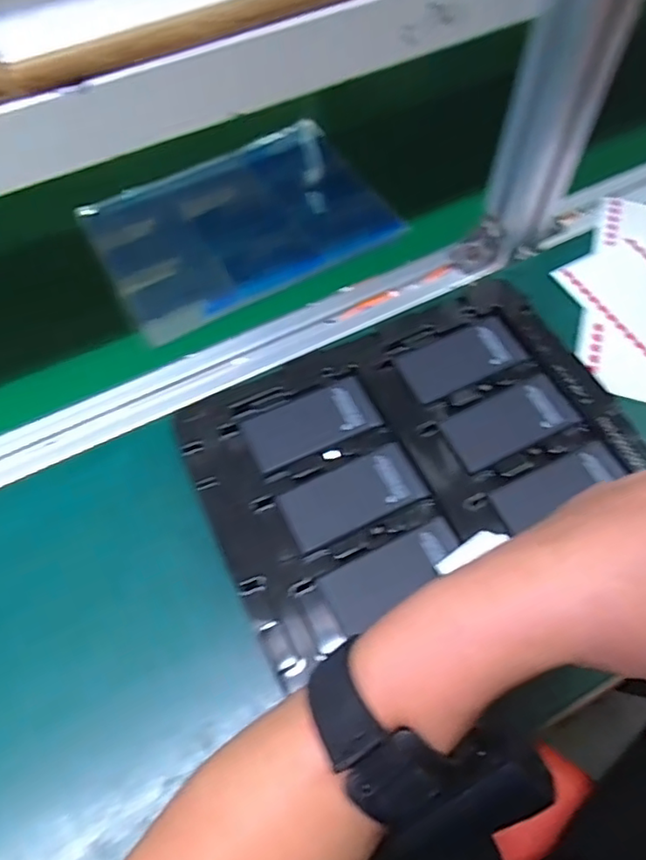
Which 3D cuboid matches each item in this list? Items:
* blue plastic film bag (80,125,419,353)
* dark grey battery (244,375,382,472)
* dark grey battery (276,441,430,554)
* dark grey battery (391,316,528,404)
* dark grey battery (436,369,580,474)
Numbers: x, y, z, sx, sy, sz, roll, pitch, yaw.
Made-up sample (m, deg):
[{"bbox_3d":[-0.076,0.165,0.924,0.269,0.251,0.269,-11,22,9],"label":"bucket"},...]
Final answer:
[{"bbox_3d":[-0.075,-0.189,0.533,0.243,0.020,0.179,-26,63,-13],"label":"blue plastic film bag"},{"bbox_3d":[-0.008,-0.005,0.404,0.087,0.004,0.041,-23,62,-11],"label":"dark grey battery"},{"bbox_3d":[0.018,0.041,0.379,0.088,0.004,0.043,-24,62,-12],"label":"dark grey battery"},{"bbox_3d":[0.099,-0.052,0.425,0.086,0.004,0.043,-23,62,-11],"label":"dark grey battery"},{"bbox_3d":[0.126,-0.006,0.406,0.086,0.012,0.044,-22,62,-11],"label":"dark grey battery"}]

